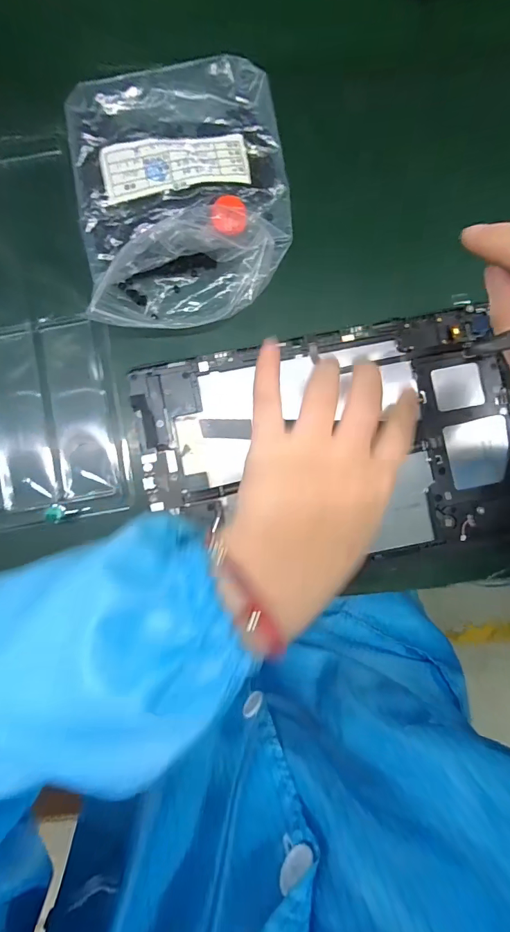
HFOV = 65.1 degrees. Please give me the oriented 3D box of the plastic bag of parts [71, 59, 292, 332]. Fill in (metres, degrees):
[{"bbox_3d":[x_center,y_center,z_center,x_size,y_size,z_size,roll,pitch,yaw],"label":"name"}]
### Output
[{"bbox_3d":[-0.049,-0.184,0.270,0.141,0.027,0.169,-11,87,-2],"label":"plastic bag of parts"}]

